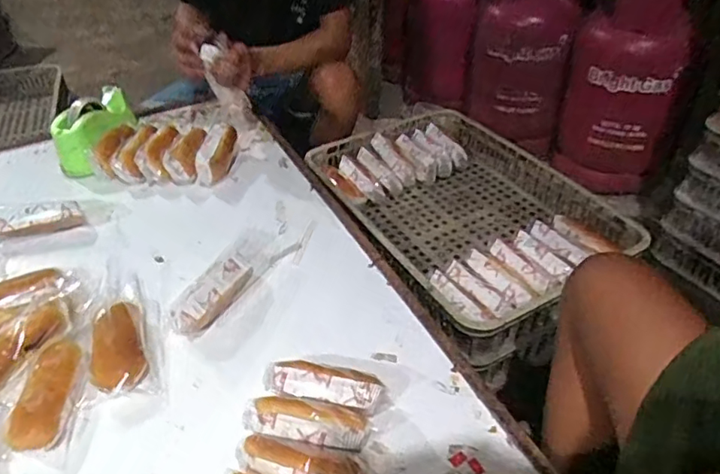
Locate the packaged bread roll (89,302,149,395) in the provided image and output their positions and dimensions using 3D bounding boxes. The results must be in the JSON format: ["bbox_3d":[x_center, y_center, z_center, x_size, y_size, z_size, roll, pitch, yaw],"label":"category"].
[{"bbox_3d":[-0.331,0.148,0.739,0.069,0.035,0.131,-16,42,-17],"label":"packaged bread roll"}]

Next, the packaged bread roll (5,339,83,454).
[{"bbox_3d":[-0.390,0.197,0.685,0.052,0.036,0.147,-5,40,-5],"label":"packaged bread roll"}]

